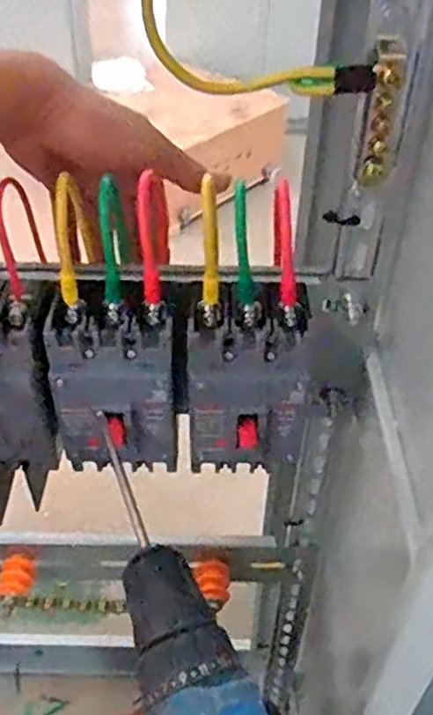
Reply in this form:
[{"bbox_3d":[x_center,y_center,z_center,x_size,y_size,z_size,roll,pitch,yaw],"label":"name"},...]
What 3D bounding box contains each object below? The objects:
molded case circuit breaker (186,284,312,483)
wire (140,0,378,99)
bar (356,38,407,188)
[{"bbox_3d":[0.020,0.019,0.427,0.078,0.105,0.065,6,43,3],"label":"molded case circuit breaker"},{"bbox_3d":[0.023,-0.177,0.290,0.112,0.119,0.015,-1,43,-4],"label":"wire"},{"bbox_3d":[0.086,-0.125,0.341,0.016,0.068,0.013,10,43,8],"label":"bar"}]

